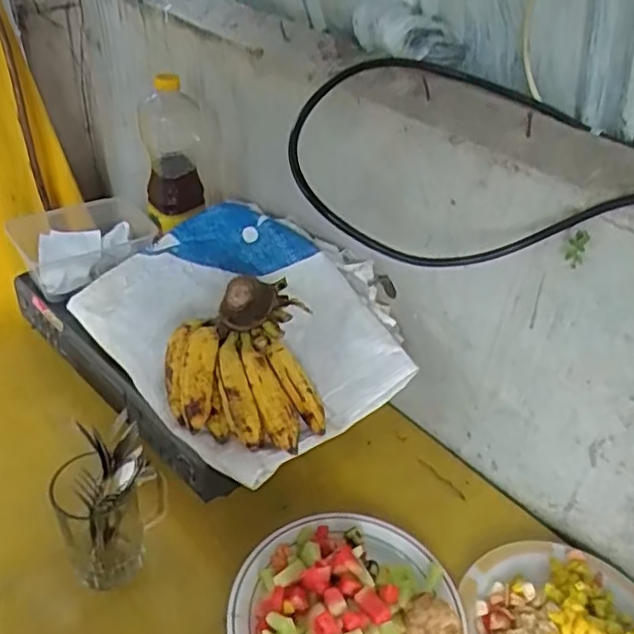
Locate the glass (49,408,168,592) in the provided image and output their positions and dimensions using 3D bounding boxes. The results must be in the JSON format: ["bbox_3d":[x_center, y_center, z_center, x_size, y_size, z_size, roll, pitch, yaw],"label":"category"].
[{"bbox_3d":[-0.201,0.178,0.628,0.106,0.161,0.088,-11,42,-17],"label":"glass"}]

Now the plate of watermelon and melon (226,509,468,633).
[{"bbox_3d":[0.028,0.281,0.621,0.211,0.055,0.217,2,39,-2],"label":"plate of watermelon and melon"}]

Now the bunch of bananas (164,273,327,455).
[{"bbox_3d":[-0.078,0.057,0.687,0.150,0.103,0.162,2,39,-2],"label":"bunch of bananas"}]

